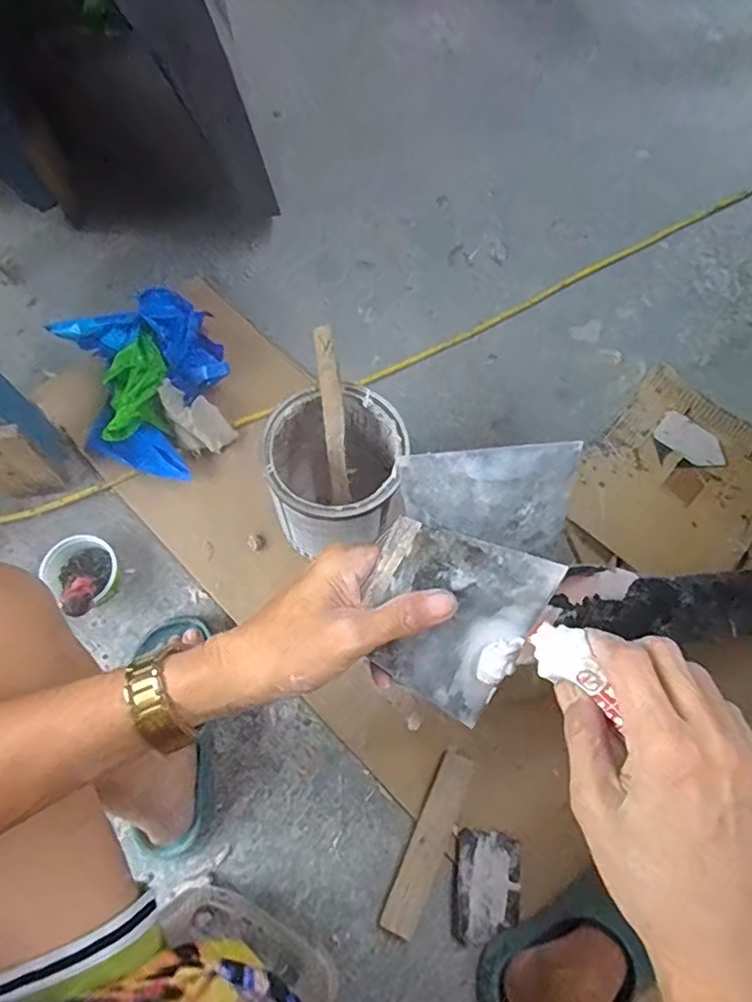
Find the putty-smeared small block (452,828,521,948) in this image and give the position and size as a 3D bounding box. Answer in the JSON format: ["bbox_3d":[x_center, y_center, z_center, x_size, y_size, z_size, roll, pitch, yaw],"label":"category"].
[{"bbox_3d":[0.126,0.440,0.686,0.075,0.010,0.111,7,69,1],"label":"putty-smeared small block"}]

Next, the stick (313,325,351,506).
[{"bbox_3d":[-0.049,-0.089,0.694,0.024,0.222,0.014,-7,35,-4],"label":"stick"}]

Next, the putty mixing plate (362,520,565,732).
[{"bbox_3d":[0.039,0.062,0.326,0.097,0.010,0.099,28,97,-14],"label":"putty mixing plate"}]

